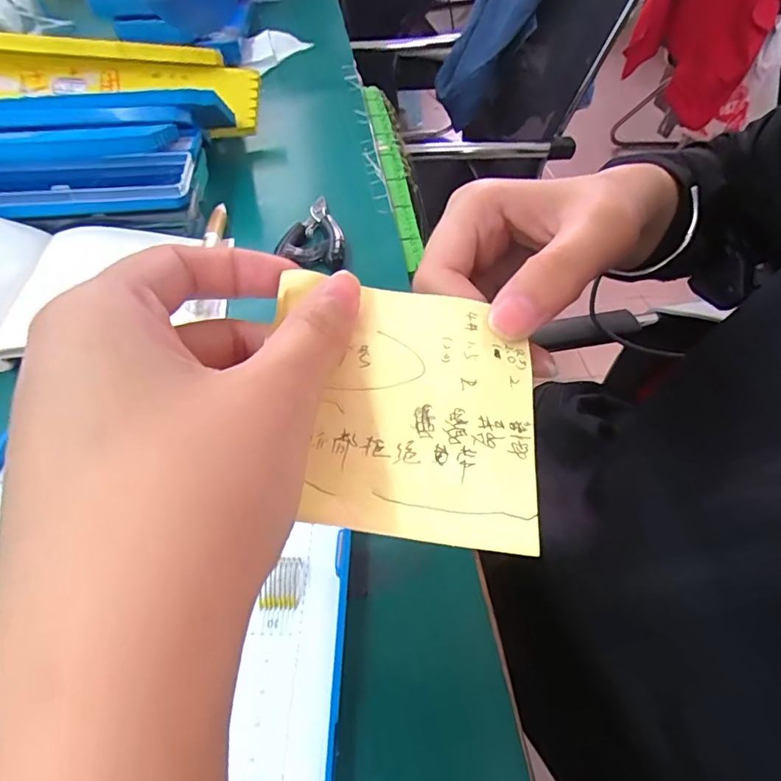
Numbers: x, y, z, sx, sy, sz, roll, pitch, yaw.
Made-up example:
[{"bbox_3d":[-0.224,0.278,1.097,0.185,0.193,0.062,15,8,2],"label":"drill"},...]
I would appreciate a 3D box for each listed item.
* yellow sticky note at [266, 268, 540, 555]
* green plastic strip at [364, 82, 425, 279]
[{"bbox_3d":[0.004,0.001,0.136,0.075,0.020,0.077,7,51,3],"label":"yellow sticky note"},{"bbox_3d":[0.001,-0.217,0.444,0.021,0.007,0.329,-5,51,-6],"label":"green plastic strip"}]

